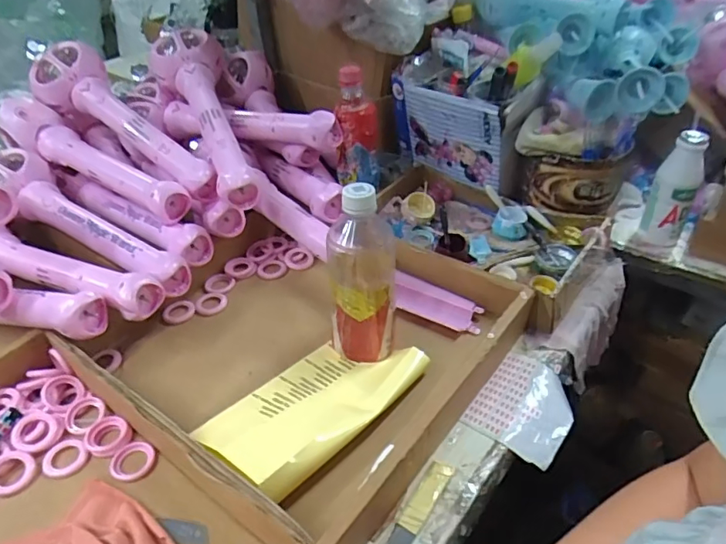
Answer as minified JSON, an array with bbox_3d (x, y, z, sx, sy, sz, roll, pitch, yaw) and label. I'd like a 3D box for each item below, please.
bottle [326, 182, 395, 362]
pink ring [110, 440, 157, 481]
[{"bbox_3d":[-0.001,0.002,0.521,0.062,0.184,0.072,2,39,4],"label":"bottle"},{"bbox_3d":[-0.204,0.167,0.468,0.037,0.004,0.037,-1,38,1],"label":"pink ring"}]

